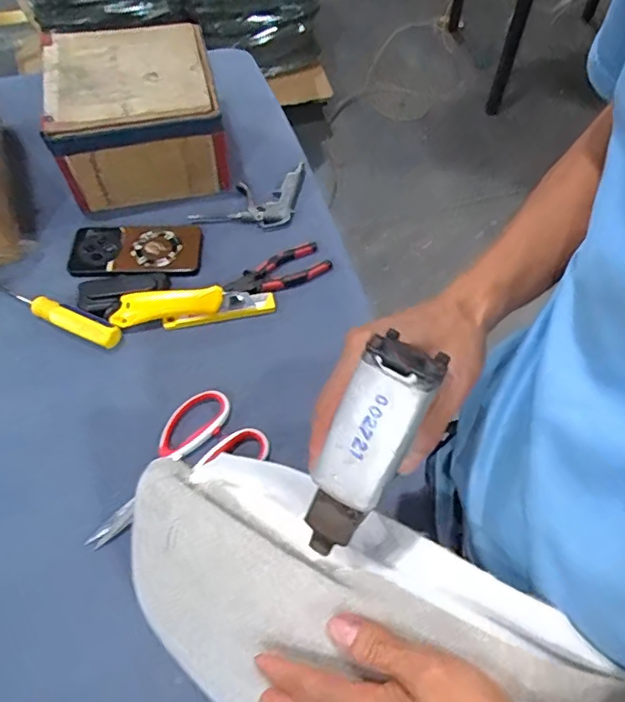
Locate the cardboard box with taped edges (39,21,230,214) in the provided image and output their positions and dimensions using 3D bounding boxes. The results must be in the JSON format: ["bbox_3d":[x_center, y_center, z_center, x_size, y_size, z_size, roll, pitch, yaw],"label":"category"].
[{"bbox_3d":[-0.235,-0.313,0.741,0.205,0.130,0.186,-11,60,-10],"label":"cardboard box with taped edges"}]

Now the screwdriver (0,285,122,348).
[{"bbox_3d":[-0.312,-0.051,0.638,0.196,0.020,0.027,23,60,11],"label":"screwdriver"}]

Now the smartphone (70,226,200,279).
[{"bbox_3d":[-0.228,-0.132,0.704,0.165,0.011,0.089,1,59,-3],"label":"smartphone"}]

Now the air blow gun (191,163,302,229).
[{"bbox_3d":[-0.078,-0.210,0.749,0.178,0.024,0.094,-22,62,-15],"label":"air blow gun"}]

